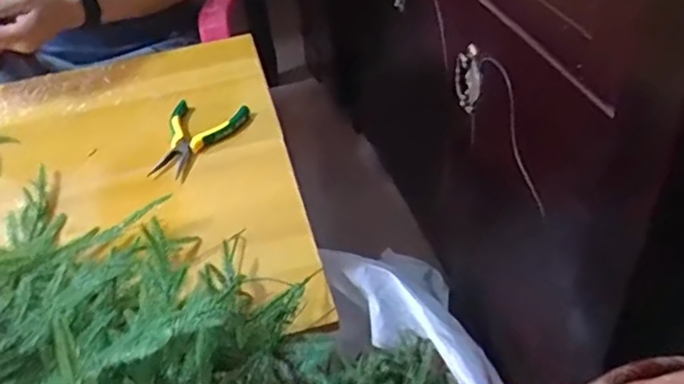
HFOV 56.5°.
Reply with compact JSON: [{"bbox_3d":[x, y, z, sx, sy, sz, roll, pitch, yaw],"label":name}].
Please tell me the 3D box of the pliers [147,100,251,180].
[{"bbox_3d":[-0.188,-0.073,0.812,0.109,0.020,0.141,8,43,15],"label":"pliers"}]

